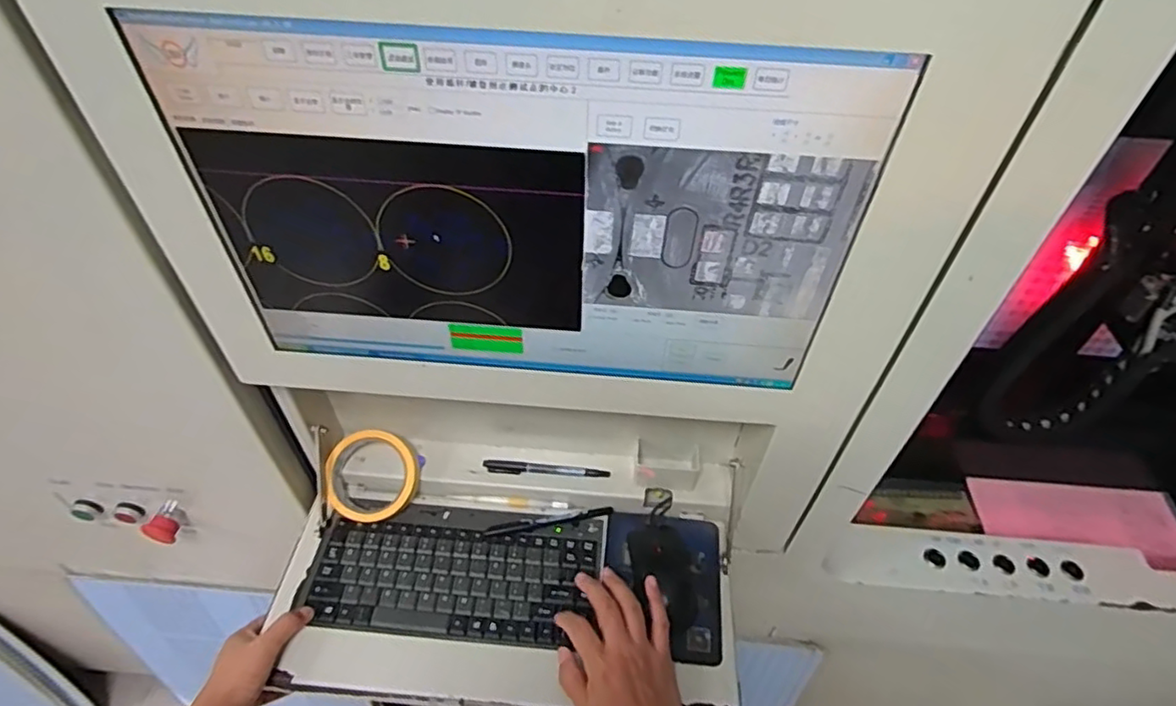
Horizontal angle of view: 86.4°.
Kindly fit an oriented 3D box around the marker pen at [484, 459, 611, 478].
[{"bbox_3d":[-0.046,0.130,0.691,0.136,0.010,0.013,4,48,1],"label":"marker pen"}]

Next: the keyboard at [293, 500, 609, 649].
[{"bbox_3d":[-0.131,0.224,0.642,0.291,0.014,0.138,1,47,-2],"label":"keyboard"}]

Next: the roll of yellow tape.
[{"bbox_3d":[-0.233,0.133,0.680,0.097,0.040,0.097,1,79,-4],"label":"roll of yellow tape"}]

